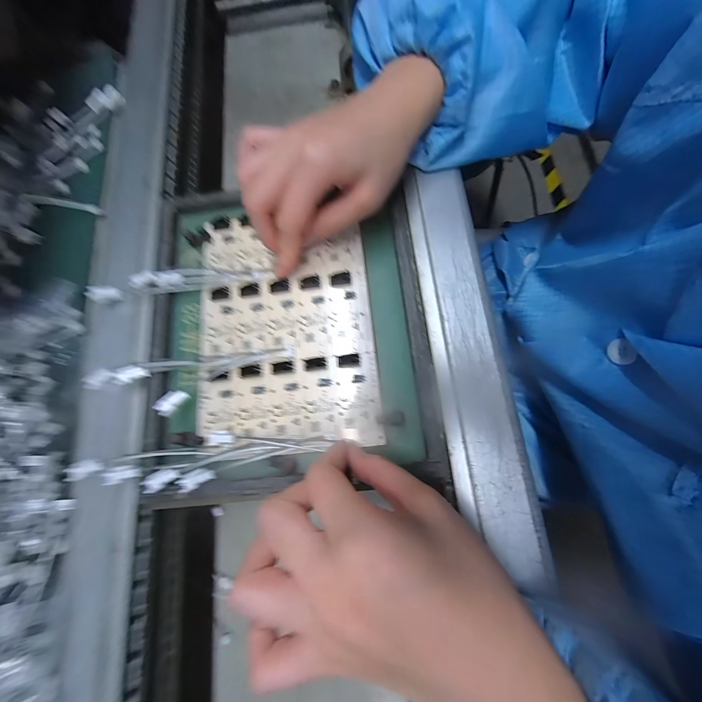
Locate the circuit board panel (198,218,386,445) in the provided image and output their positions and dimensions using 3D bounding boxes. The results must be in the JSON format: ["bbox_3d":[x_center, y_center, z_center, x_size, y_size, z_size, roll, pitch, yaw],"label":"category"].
[{"bbox_3d":[-0.050,-0.023,0.230,0.130,0.009,0.180,-6,74,0],"label":"circuit board panel"}]

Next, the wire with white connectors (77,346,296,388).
[{"bbox_3d":[-0.116,0.012,0.216,0.147,0.016,0.015,-9,75,3],"label":"wire with white connectors"}]

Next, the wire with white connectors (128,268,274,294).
[{"bbox_3d":[-0.115,-0.057,0.236,0.107,0.010,0.014,-5,73,-6],"label":"wire with white connectors"}]

